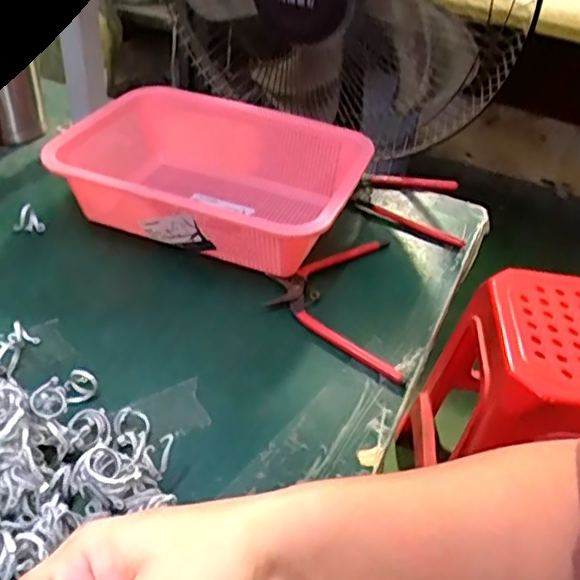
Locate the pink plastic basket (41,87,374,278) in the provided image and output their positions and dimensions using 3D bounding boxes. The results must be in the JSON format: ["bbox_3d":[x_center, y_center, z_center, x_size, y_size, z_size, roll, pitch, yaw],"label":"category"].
[{"bbox_3d":[-0.072,-0.104,0.589,0.273,0.081,0.180,15,41,12],"label":"pink plastic basket"}]

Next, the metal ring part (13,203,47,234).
[{"bbox_3d":[-0.240,-0.064,0.565,0.026,0.025,0.018,-13,43,-21],"label":"metal ring part"}]

